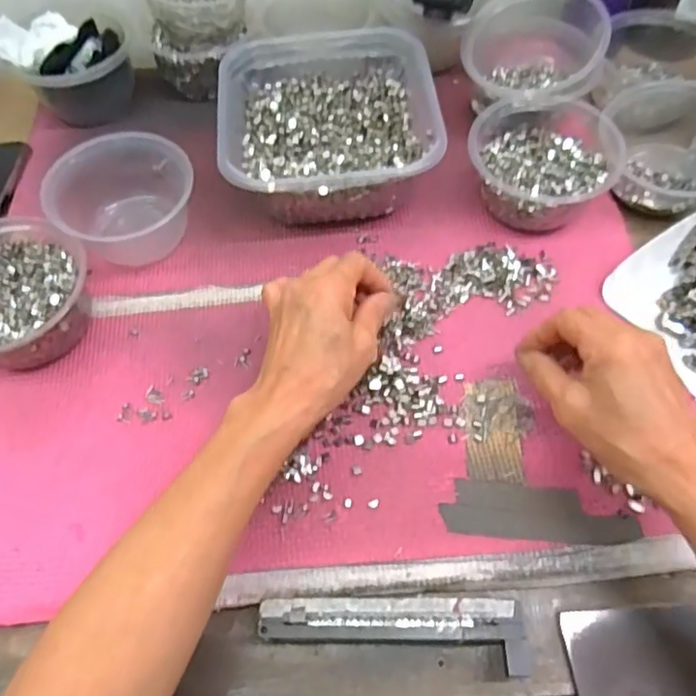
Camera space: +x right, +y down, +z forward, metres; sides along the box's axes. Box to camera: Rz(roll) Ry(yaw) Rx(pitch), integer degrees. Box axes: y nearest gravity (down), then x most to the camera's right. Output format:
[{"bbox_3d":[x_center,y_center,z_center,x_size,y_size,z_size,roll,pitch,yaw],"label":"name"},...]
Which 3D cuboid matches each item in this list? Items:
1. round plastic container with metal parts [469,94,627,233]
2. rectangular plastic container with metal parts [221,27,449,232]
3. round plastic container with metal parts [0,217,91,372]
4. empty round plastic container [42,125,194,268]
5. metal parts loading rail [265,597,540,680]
[{"bbox_3d":[0.159,-0.151,0.493,0.111,0.064,0.110,-1,60,2],"label":"round plastic container with metal parts"},{"bbox_3d":[-0.018,-0.190,0.516,0.170,0.077,0.178,-8,60,-1],"label":"rectangular plastic container with metal parts"},{"bbox_3d":[-0.249,-0.040,0.449,0.109,0.060,0.123,-36,65,-17],"label":"round plastic container with metal parts"},{"bbox_3d":[-0.185,-0.125,0.492,0.110,0.070,0.092,-37,65,-17],"label":"empty round plastic container"},{"bbox_3d":[0.026,0.165,0.347,0.150,0.026,0.035,0,60,3],"label":"metal parts loading rail"}]

